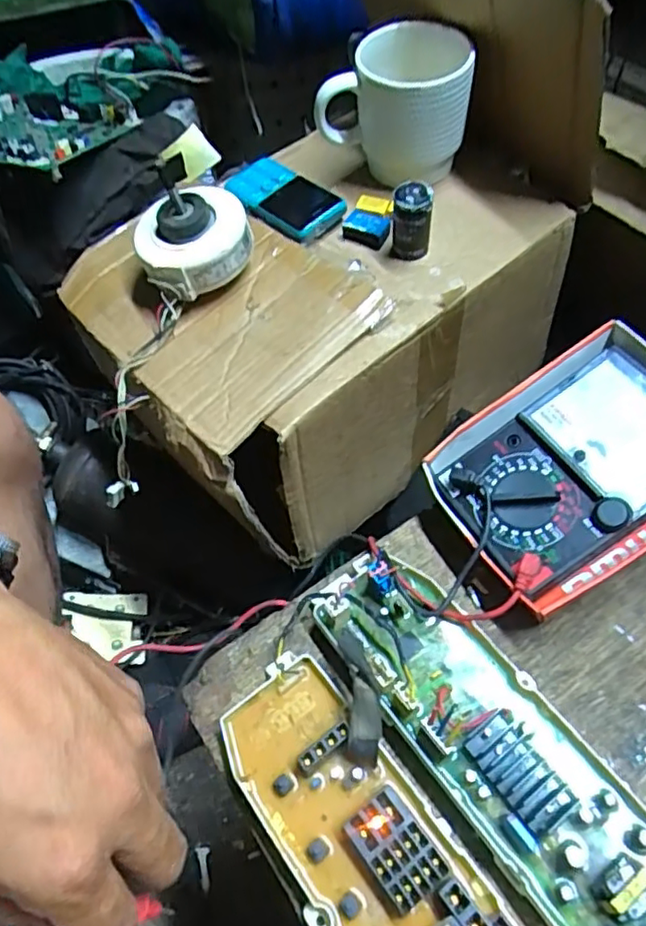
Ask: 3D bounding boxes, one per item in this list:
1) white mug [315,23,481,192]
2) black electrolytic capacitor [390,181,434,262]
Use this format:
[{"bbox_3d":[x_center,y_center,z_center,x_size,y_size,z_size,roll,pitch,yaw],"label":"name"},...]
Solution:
[{"bbox_3d":[0.060,-0.292,0.520,0.123,0.097,0.093,3,63,11],"label":"white mug"},{"bbox_3d":[0.069,-0.188,0.485,0.030,0.055,0.025,1,56,3],"label":"black electrolytic capacitor"}]

